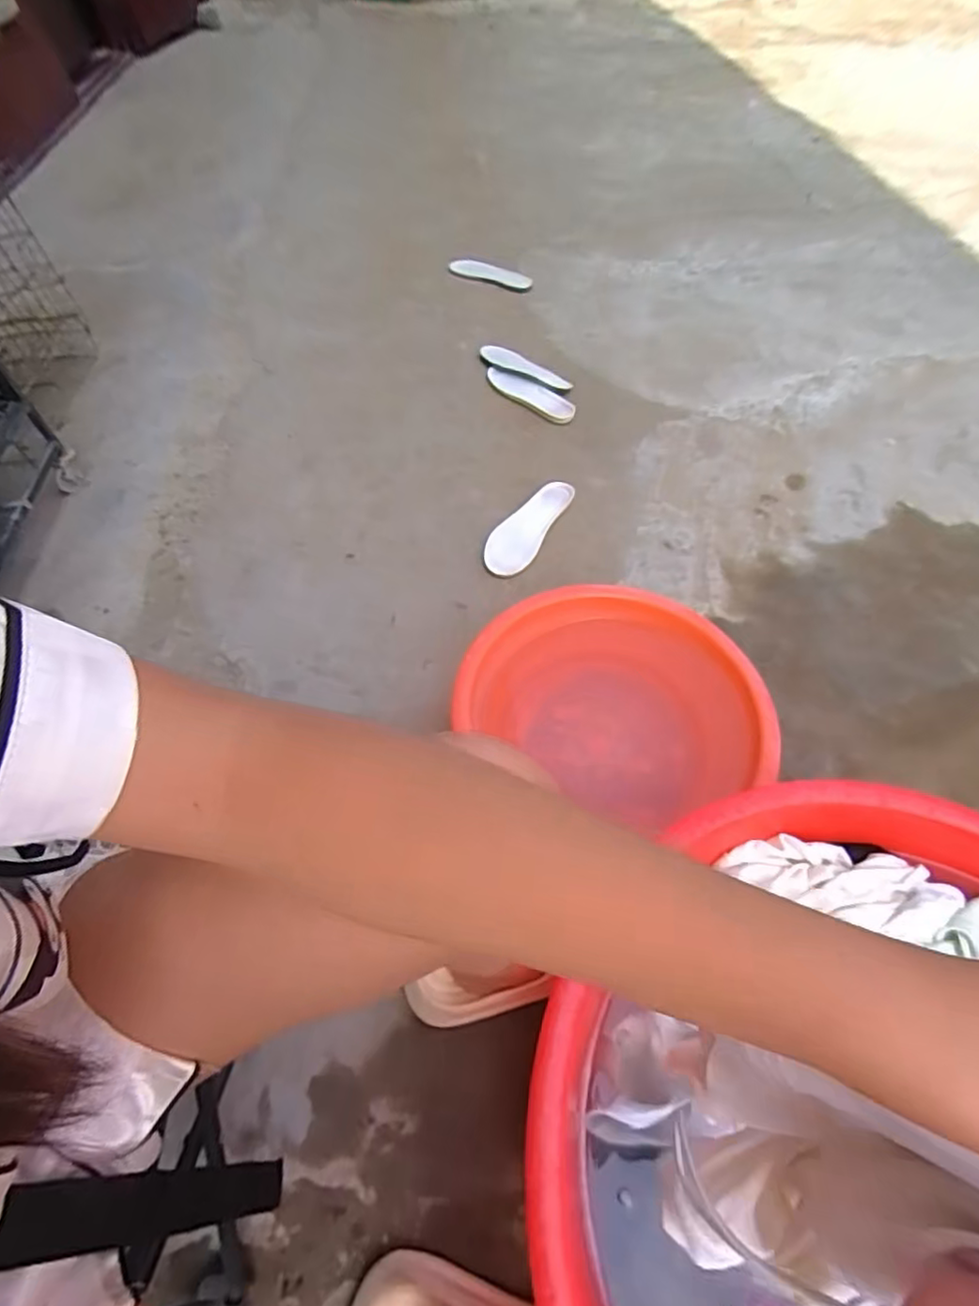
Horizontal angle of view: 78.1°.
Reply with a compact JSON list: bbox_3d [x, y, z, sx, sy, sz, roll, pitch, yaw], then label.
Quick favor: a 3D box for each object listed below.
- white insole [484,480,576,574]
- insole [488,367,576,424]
[{"bbox_3d":[0.066,-0.209,0.997,0.075,0.018,0.217,27,60,17],"label":"white insole"},{"bbox_3d":[0.078,-0.530,1.224,0.059,0.019,0.240,-37,64,-22],"label":"insole"}]

